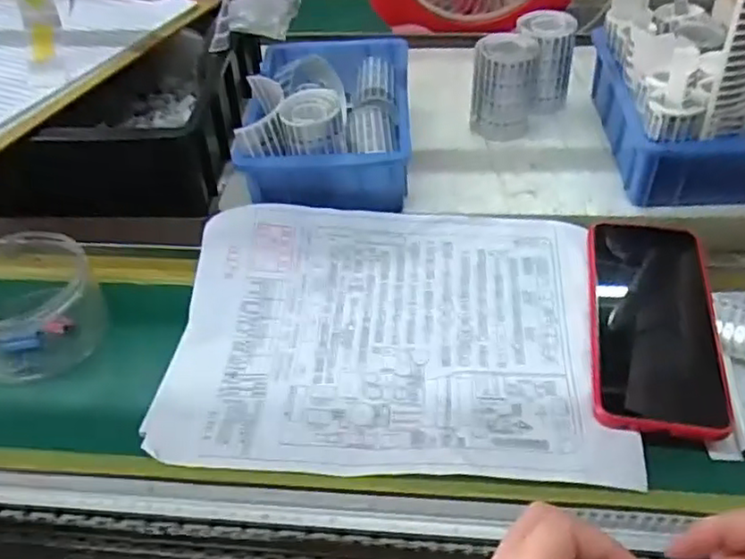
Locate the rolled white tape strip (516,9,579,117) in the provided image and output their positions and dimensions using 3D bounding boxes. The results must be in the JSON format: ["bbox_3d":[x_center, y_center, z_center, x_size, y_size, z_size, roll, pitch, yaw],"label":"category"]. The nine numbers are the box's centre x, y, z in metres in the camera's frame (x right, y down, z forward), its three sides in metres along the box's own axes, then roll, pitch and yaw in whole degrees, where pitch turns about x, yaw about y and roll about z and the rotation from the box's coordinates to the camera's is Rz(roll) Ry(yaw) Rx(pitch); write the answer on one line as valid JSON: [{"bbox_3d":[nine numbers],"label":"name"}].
[{"bbox_3d":[0.151,-0.197,0.595,0.045,0.079,0.047,-23,50,-20],"label":"rolled white tape strip"}]

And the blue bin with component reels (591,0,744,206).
[{"bbox_3d":[0.258,-0.181,0.493,0.121,0.184,0.175,1,46,1],"label":"blue bin with component reels"}]

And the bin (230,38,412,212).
[{"bbox_3d":[-0.035,-0.146,0.554,0.124,0.082,0.188,1,46,1],"label":"bin"}]

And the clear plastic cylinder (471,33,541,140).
[{"bbox_3d":[0.116,-0.170,0.578,0.052,0.075,0.050,14,47,14],"label":"clear plastic cylinder"}]

